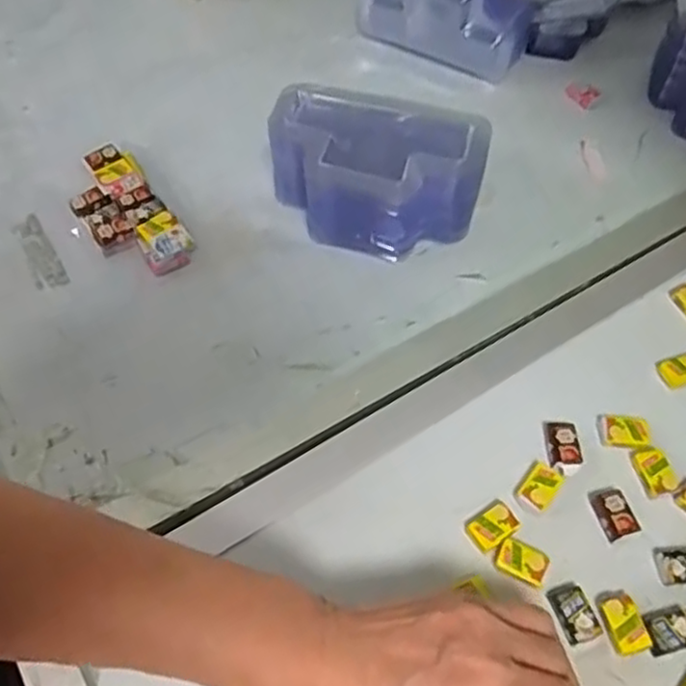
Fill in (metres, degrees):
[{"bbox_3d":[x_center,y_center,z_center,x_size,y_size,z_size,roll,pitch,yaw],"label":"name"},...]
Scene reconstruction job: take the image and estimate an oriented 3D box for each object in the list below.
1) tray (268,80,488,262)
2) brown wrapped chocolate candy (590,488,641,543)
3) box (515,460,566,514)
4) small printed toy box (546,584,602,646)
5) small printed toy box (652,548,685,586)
[{"bbox_3d":[0.022,-0.116,0.474,0.139,0.078,0.088,17,58,10],"label":"tray"},{"bbox_3d":[0.146,0.093,0.378,0.019,0.005,0.025,-13,58,-10],"label":"brown wrapped chocolate candy"},{"bbox_3d":[0.108,0.078,0.383,0.018,0.004,0.029,34,63,20],"label":"box"},{"bbox_3d":[0.115,0.134,0.350,0.017,0.004,0.026,-16,58,-11],"label":"small printed toy box"},{"bbox_3d":[0.178,0.115,0.365,0.029,0.005,0.018,-2,57,-2],"label":"small printed toy box"}]

